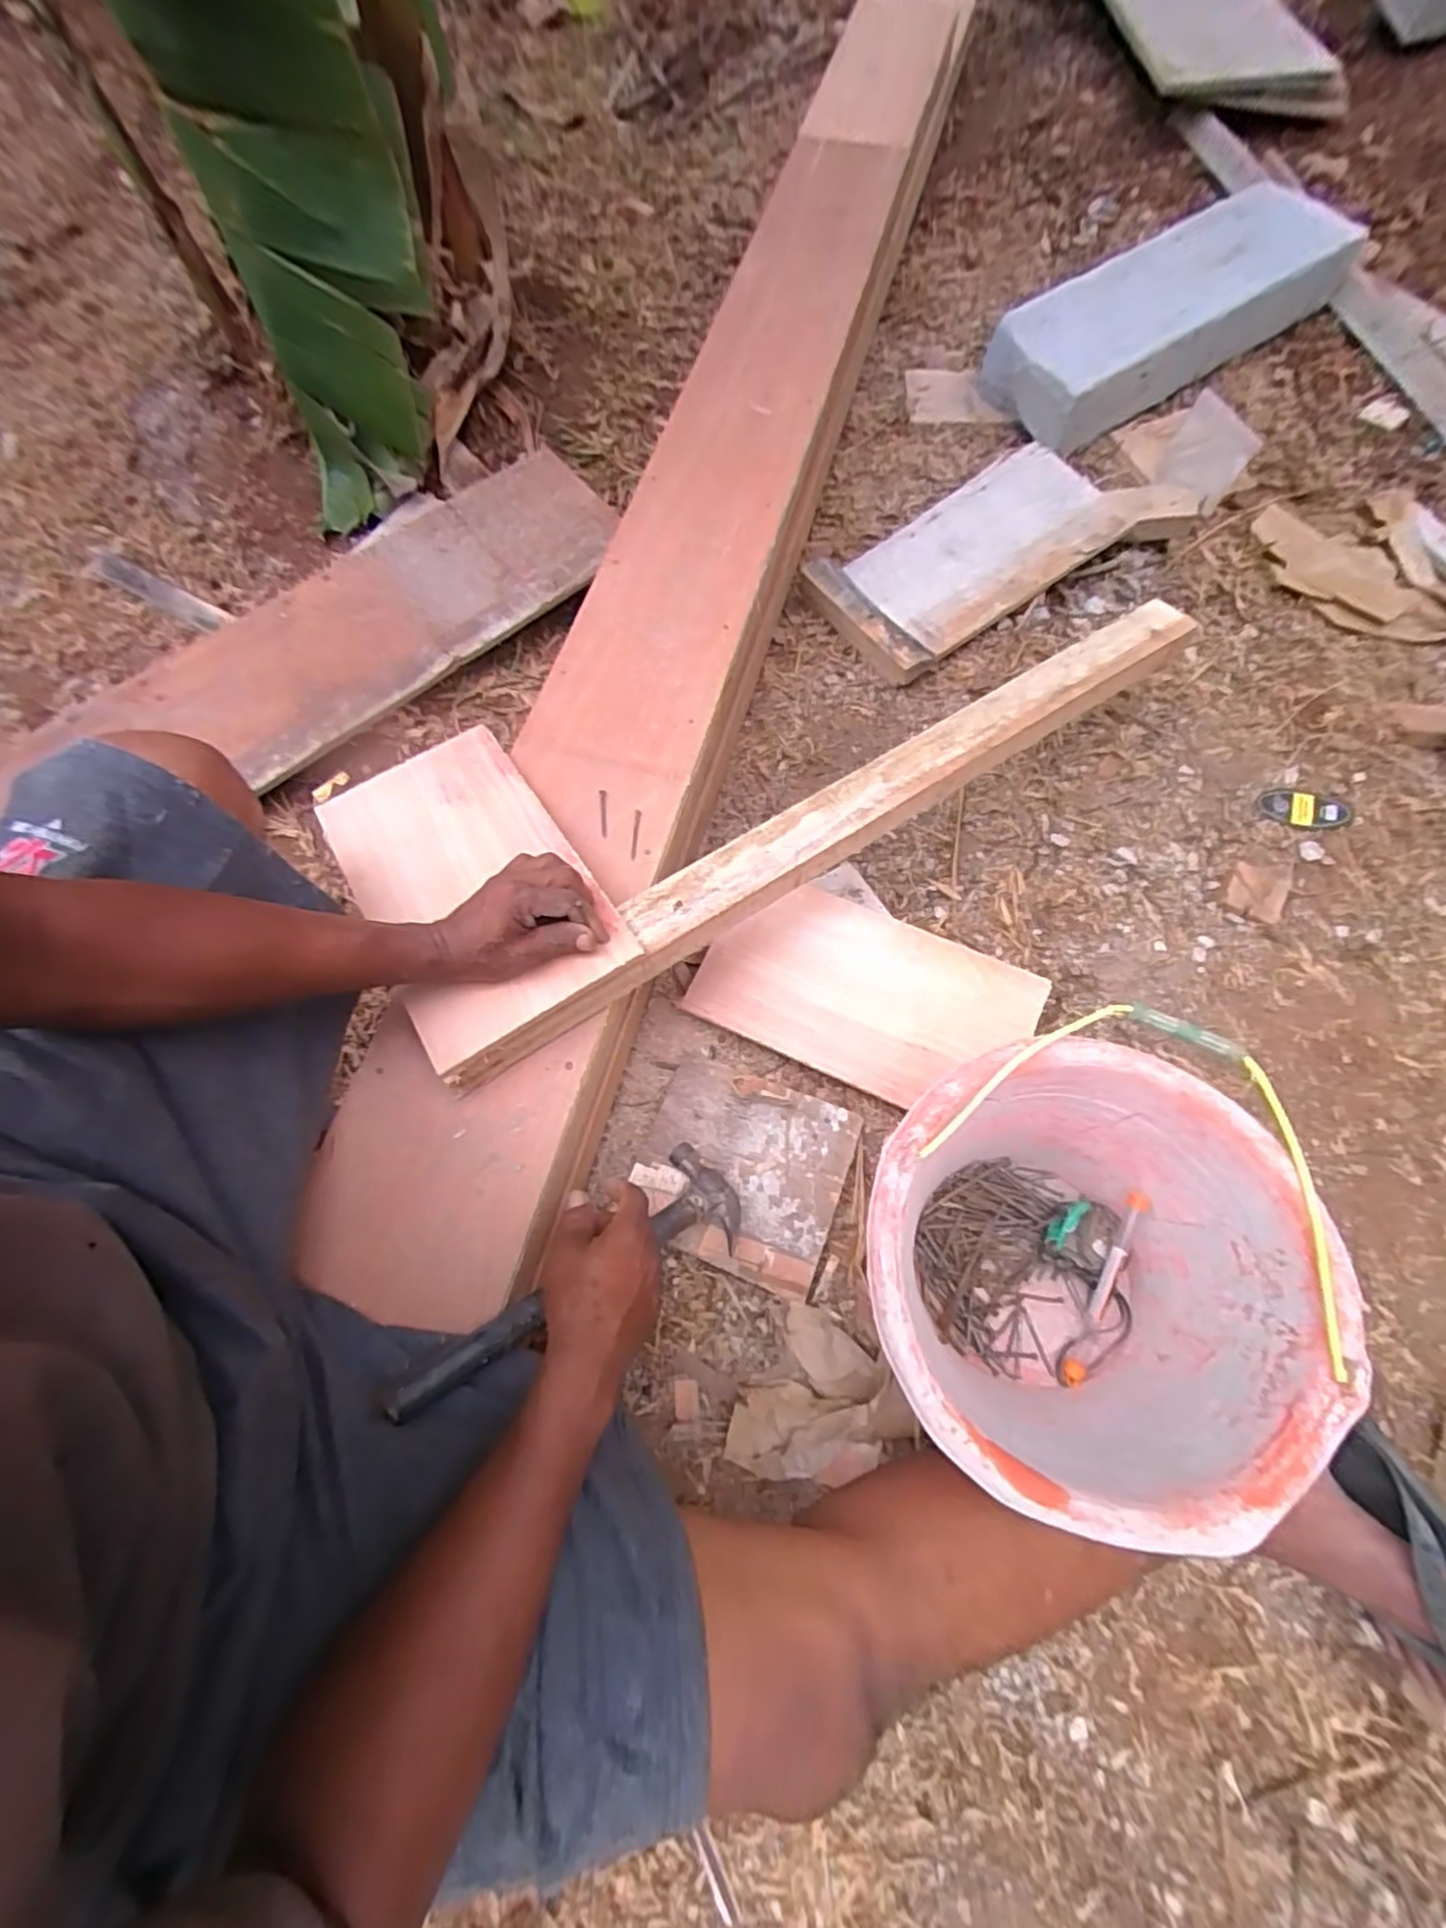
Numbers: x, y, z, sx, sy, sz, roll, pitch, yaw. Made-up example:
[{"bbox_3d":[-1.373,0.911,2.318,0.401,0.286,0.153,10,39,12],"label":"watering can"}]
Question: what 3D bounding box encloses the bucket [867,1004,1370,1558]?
[{"bbox_3d":[0.244,0.222,0.521,0.279,0.226,0.279,0,70,1],"label":"bucket"}]

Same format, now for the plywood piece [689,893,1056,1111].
[{"bbox_3d":[0.144,0.027,0.683,0.323,0.013,0.181,23,71,12],"label":"plywood piece"}]

